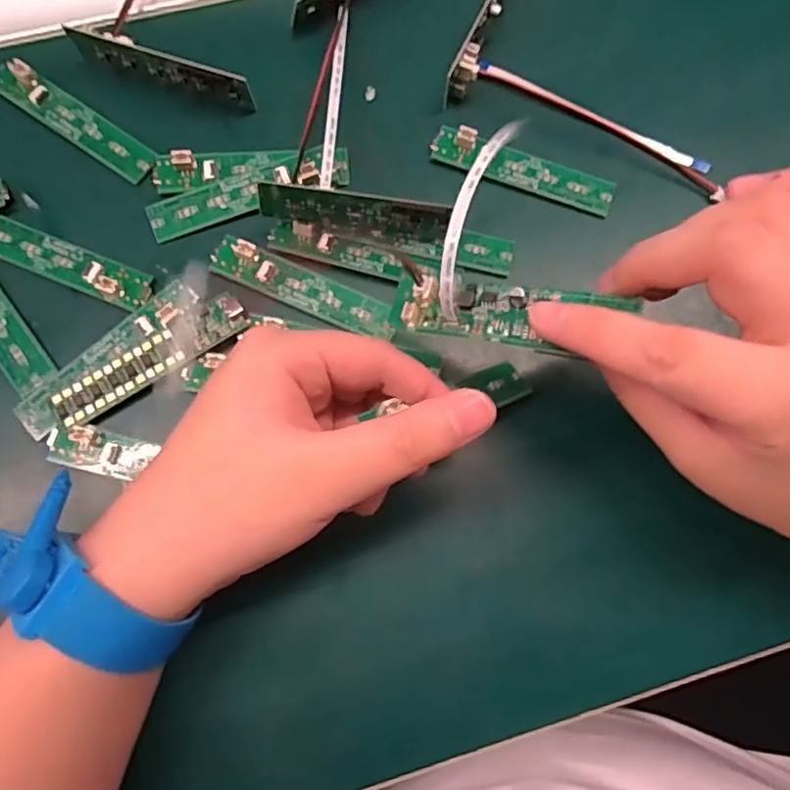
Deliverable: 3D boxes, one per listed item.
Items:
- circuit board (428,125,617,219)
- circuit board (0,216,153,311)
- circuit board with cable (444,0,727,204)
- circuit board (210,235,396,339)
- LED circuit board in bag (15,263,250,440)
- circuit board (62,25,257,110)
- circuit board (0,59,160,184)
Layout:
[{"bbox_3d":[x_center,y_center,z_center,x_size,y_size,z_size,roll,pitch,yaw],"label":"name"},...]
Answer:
[{"bbox_3d":[0.058,-0.103,0.268,0.083,0.009,0.019,18,77,3],"label":"circuit board"},{"bbox_3d":[-0.141,-0.058,0.250,0.080,0.006,0.017,22,78,4],"label":"circuit board"},{"bbox_3d":[0.096,-0.144,0.271,0.130,0.024,0.066,21,78,3],"label":"circuit board with cable"},{"bbox_3d":[-0.038,-0.045,0.252,0.081,0.006,0.019,23,78,4],"label":"circuit board"},{"bbox_3d":[-0.108,-0.017,0.242,0.094,0.006,0.034,-34,80,-8],"label":"LED circuit board in bag"},{"bbox_3d":[-0.102,-0.145,0.263,0.078,0.022,0.008,19,77,3],"label":"circuit board"},{"bbox_3d":[-0.143,-0.123,0.263,0.082,0.007,0.017,34,79,6],"label":"circuit board"}]

